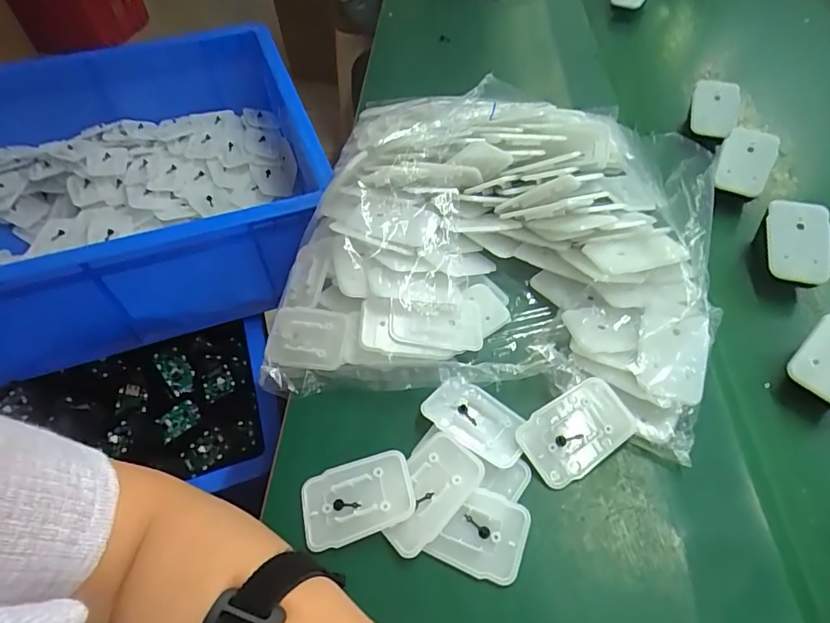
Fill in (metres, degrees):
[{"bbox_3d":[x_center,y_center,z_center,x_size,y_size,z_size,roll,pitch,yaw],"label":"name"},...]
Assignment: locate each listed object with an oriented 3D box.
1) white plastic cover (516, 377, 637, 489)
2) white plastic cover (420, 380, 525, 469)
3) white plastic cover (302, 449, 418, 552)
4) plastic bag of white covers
[{"bbox_3d":[0.101,0.075,0.304,0.068,0.006,0.046,-37,75,-4],"label":"white plastic cover"},{"bbox_3d":[0.041,0.071,0.319,0.068,0.008,0.039,32,61,23],"label":"white plastic cover"},{"bbox_3d":[-0.035,0.114,0.294,0.068,0.006,0.044,-18,56,5],"label":"white plastic cover"},{"bbox_3d":[0.059,-0.064,0.363,0.297,0.079,0.274,10,55,9],"label":"plastic bag of white covers"}]

